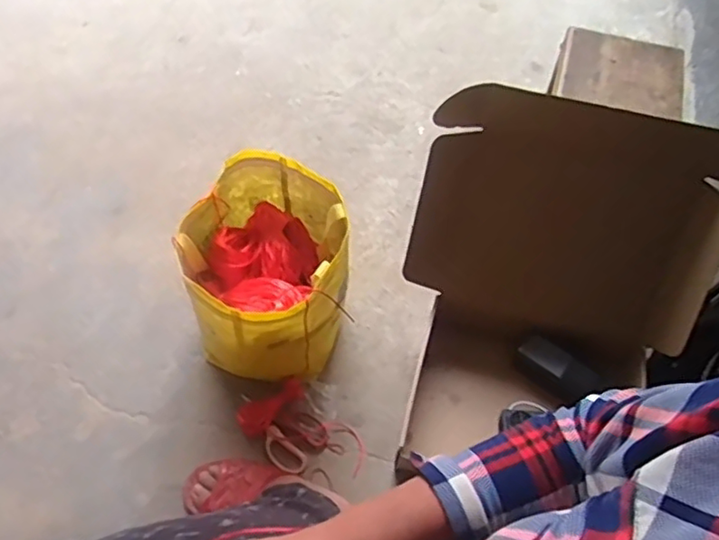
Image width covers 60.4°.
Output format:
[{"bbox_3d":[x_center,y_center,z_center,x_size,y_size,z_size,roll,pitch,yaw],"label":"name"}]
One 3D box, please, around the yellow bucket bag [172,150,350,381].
[{"bbox_3d":[-0.133,0.014,0.928,0.227,0.253,0.250,18,57,8],"label":"yellow bucket bag"}]

